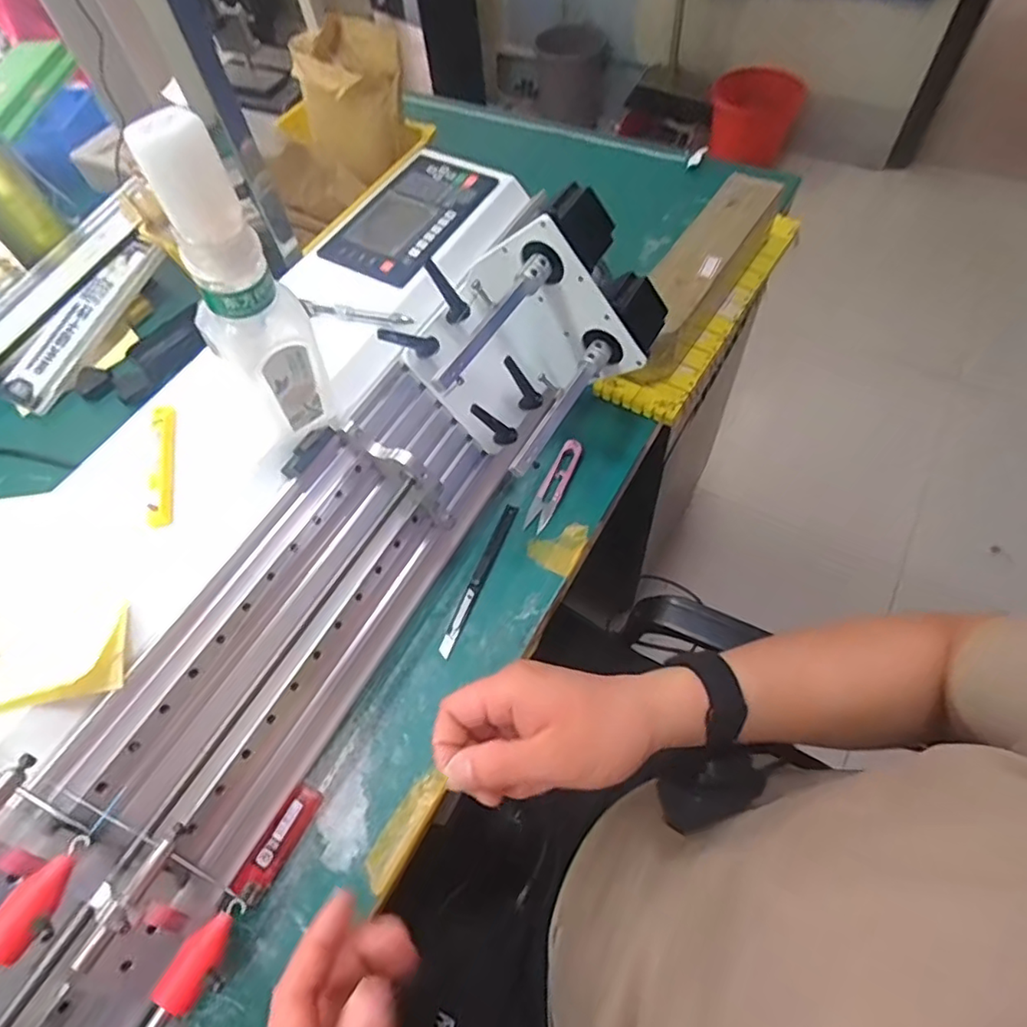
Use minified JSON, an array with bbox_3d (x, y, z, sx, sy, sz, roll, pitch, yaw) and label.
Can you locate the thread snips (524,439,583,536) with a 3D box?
[{"bbox_3d":[0.038,-0.029,0.555,0.022,0.014,0.101,22,63,16],"label":"thread snips"}]

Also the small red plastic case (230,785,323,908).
[{"bbox_3d":[-0.166,0.231,0.423,0.023,0.011,0.076,23,63,17],"label":"small red plastic case"}]

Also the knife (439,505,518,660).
[{"bbox_3d":[-0.029,0.054,0.519,0.012,0.004,0.149,18,62,14],"label":"knife"}]

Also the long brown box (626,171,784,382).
[{"bbox_3d":[0.196,-0.253,0.631,0.061,0.070,0.286,29,66,20],"label":"long brown box"}]

